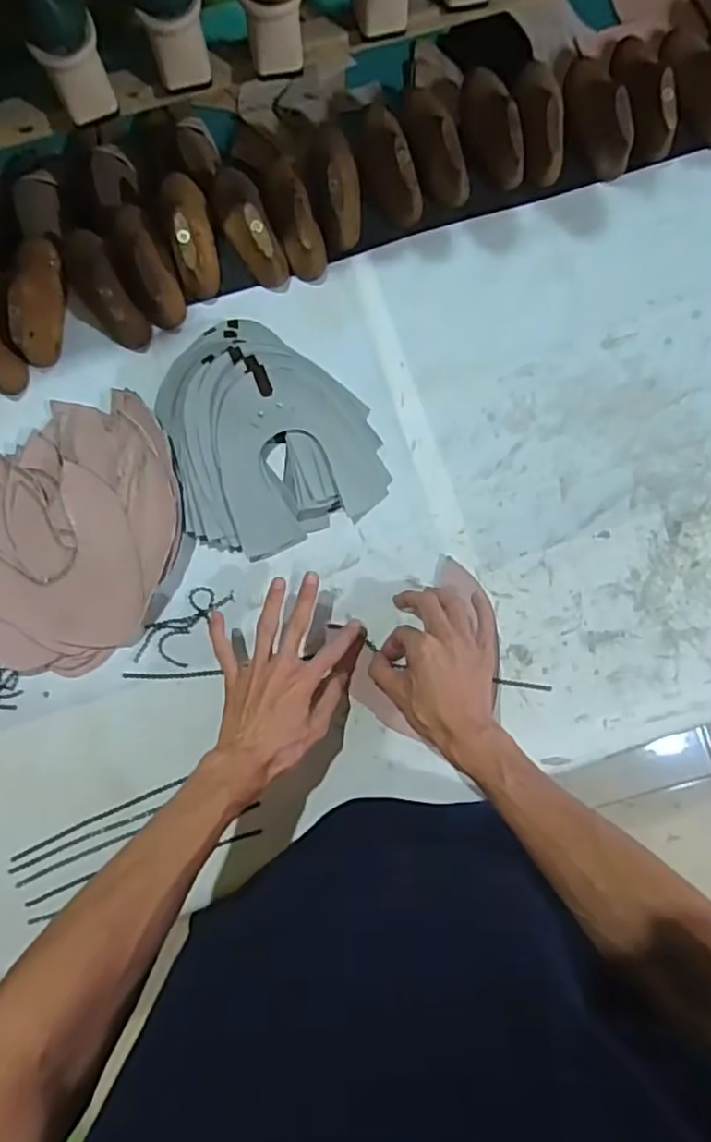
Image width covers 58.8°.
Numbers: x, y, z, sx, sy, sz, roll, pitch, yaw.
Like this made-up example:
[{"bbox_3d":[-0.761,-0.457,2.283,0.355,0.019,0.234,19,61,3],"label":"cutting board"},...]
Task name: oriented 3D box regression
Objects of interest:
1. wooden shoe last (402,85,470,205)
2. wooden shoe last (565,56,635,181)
[{"bbox_3d":[0.084,-0.453,0.664,0.053,0.050,0.144,-20,84,-2],"label":"wooden shoe last"},{"bbox_3d":[0.256,-0.496,0.668,0.057,0.052,0.146,-8,84,0],"label":"wooden shoe last"}]

